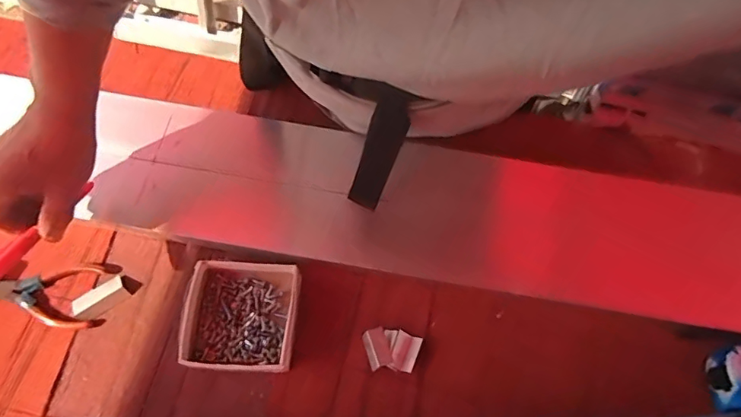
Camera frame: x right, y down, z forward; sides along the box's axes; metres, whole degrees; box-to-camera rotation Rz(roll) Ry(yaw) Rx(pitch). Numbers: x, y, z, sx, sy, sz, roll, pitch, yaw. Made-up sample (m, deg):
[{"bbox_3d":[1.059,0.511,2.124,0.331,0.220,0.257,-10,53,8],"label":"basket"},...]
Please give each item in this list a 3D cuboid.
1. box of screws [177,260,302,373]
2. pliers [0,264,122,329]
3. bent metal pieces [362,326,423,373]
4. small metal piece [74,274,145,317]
[{"bbox_3d":[-0.130,0.104,0.469,0.118,0.032,0.101,6,70,1],"label":"box of screws"},{"bbox_3d":[-0.321,0.083,0.482,0.114,0.011,0.066,5,70,1],"label":"pliers"},{"bbox_3d":[0.021,0.135,0.463,0.054,0.012,0.038,2,70,-1],"label":"bent metal pieces"},{"bbox_3d":[-0.265,0.086,0.481,0.060,0.010,0.026,-34,74,-13],"label":"small metal piece"}]

